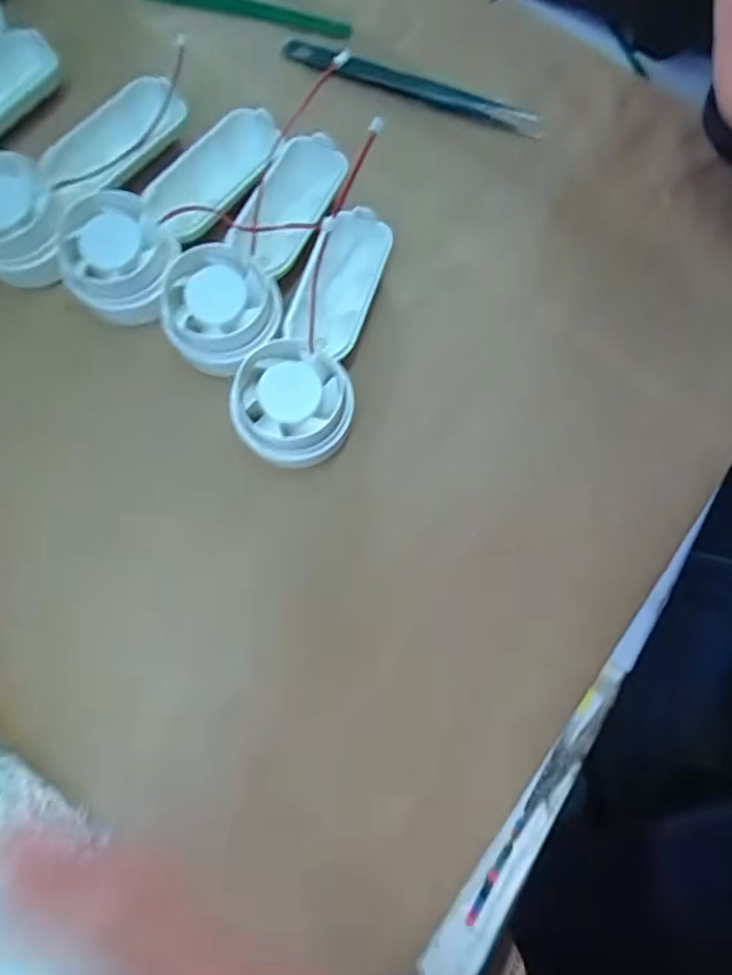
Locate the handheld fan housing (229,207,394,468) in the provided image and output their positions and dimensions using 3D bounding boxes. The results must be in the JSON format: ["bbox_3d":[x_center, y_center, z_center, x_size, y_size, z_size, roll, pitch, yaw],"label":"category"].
[{"bbox_3d":[-0.022,-0.062,0.238,0.044,0.032,0.111,12,76,1],"label":"handheld fan housing"}]

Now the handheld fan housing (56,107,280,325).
[{"bbox_3d":[-0.082,-0.118,0.248,0.045,0.031,0.111,35,78,7],"label":"handheld fan housing"}]

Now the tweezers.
[{"bbox_3d":[0.020,-0.190,0.270,0.128,0.011,0.010,22,76,4],"label":"tweezers"}]

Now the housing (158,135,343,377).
[{"bbox_3d":[-0.046,-0.100,0.239,0.045,0.021,0.111,22,76,4],"label":"housing"}]

